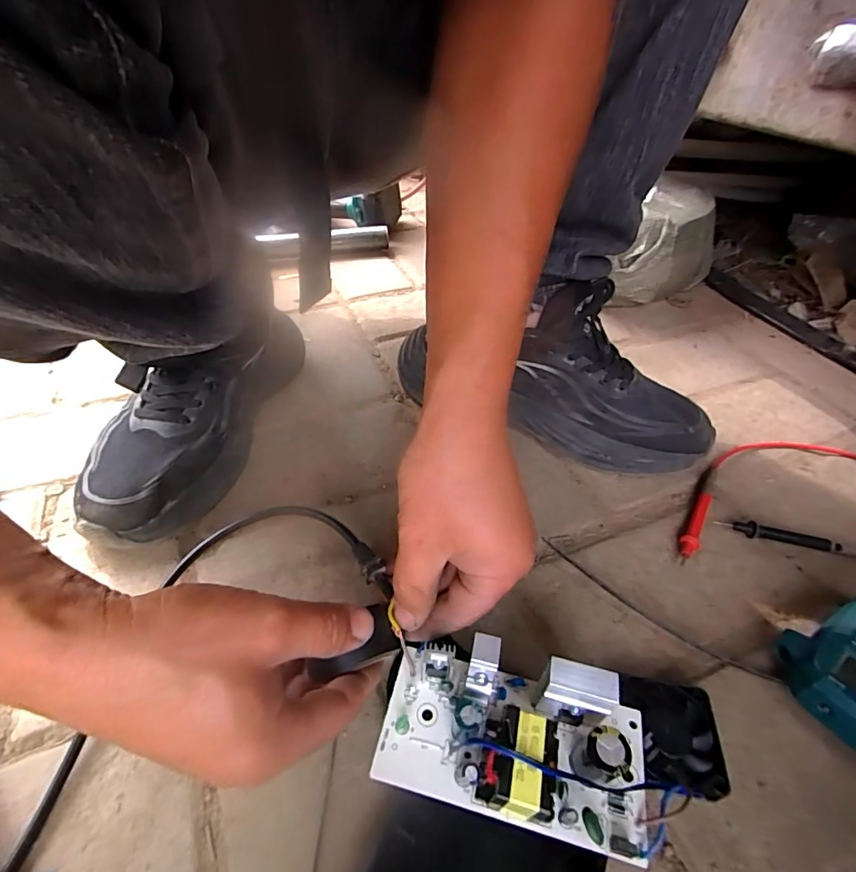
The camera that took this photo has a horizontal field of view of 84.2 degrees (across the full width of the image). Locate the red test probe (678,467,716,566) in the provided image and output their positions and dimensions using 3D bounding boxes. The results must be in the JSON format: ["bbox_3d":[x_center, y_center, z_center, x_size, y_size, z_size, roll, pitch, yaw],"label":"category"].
[{"bbox_3d":[0.209,0.057,0.363,0.011,0.012,0.112,27,50,23],"label":"red test probe"}]

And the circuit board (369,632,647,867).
[{"bbox_3d":[0.039,0.133,0.214,0.120,0.040,0.059,11,45,10],"label":"circuit board"}]

